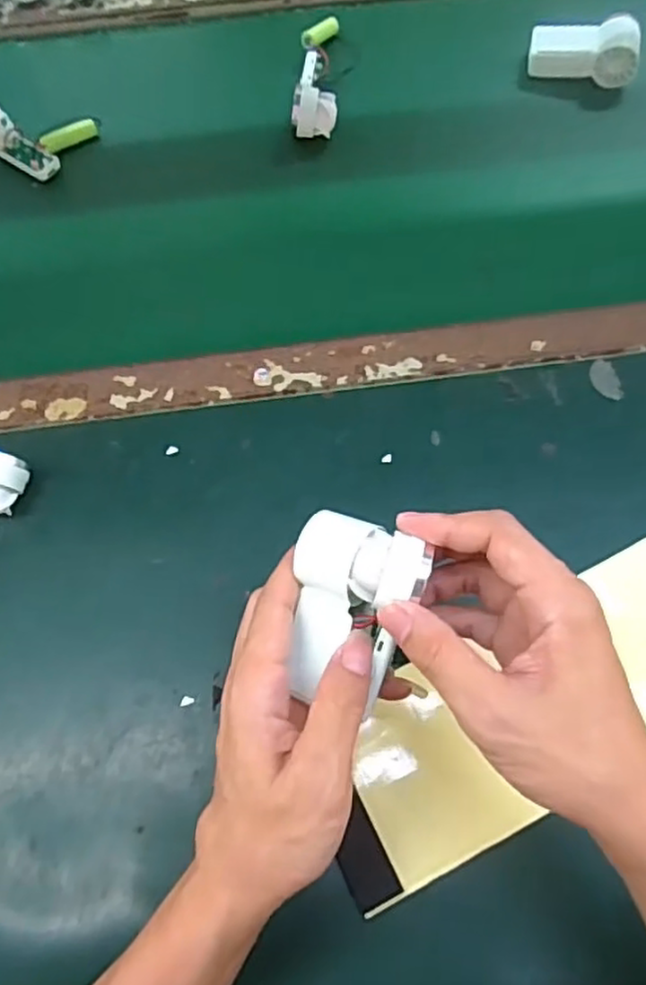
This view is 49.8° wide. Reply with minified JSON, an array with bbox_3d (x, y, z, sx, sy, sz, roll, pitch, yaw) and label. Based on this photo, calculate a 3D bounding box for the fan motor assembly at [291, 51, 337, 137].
[{"bbox_3d":[-0.005,-0.352,0.605,0.036,0.035,0.092,3,67,2],"label":"fan motor assembly"}]

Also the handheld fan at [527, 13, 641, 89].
[{"bbox_3d":[0.234,-0.390,0.616,0.096,0.036,0.050,4,67,3],"label":"handheld fan"}]

